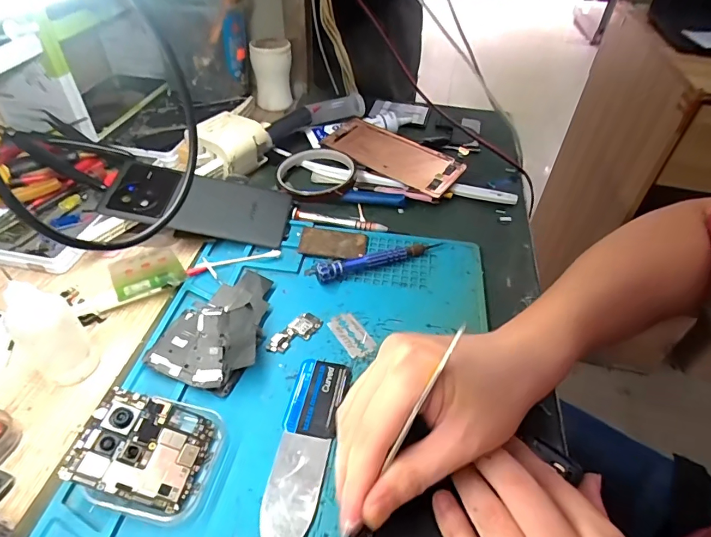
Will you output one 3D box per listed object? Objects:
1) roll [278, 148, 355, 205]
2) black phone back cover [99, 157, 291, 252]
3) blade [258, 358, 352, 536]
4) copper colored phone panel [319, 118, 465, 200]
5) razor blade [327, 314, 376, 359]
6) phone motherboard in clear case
[{"bbox_3d":[-0.042,-0.101,0.469,0.084,0.018,0.084,2,44,-2],"label":"roll"},{"bbox_3d":[-0.145,-0.062,0.407,0.162,0.012,0.070,11,53,-8],"label":"black phone back cover"},{"bbox_3d":[-0.032,0.107,0.267,0.035,0.004,0.119,11,44,7],"label":"blade"},{"bbox_3d":[0.042,-0.131,0.495,0.158,0.007,0.070,32,57,23],"label":"copper colored phone panel"},{"bbox_3d":[-0.003,0.049,0.329,0.023,0.004,0.040,-24,50,-26],"label":"razor blade"},{"bbox_3d":[-0.116,0.105,0.247,0.071,0.026,0.063,7,44,2],"label":"phone motherboard in clear case"}]

